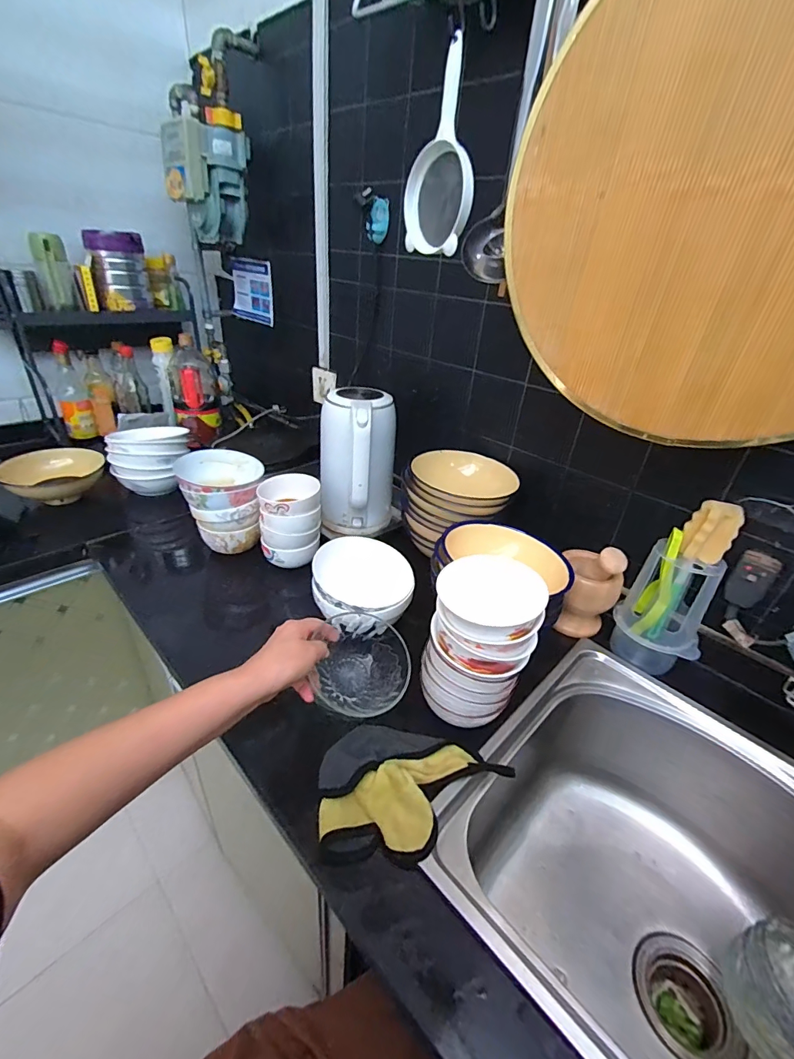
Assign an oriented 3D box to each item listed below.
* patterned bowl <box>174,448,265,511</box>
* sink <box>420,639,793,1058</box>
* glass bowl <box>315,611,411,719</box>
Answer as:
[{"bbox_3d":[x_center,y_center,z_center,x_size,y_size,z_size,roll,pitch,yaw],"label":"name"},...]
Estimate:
[{"bbox_3d":[-0.308,-0.089,0.778,0.145,0.054,0.135,-11,36,-24],"label":"patterned bowl"},{"bbox_3d":[0.338,0.462,0.454,0.400,0.246,0.571,-25,43,-39],"label":"sink"},{"bbox_3d":[-0.044,0.157,0.520,0.115,0.048,0.119,7,64,-3],"label":"glass bowl"}]

